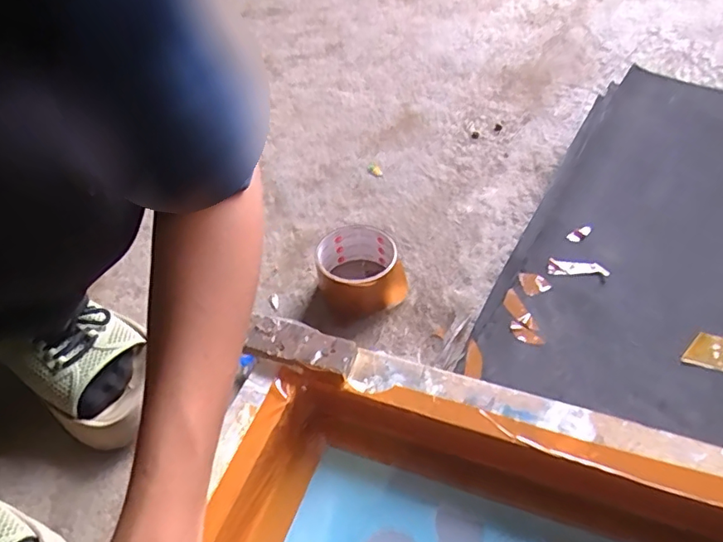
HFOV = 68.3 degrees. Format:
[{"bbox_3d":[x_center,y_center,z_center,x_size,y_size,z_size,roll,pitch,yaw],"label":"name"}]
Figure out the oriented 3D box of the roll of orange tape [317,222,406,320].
[{"bbox_3d":[-0.001,-0.001,0.540,0.083,0.045,0.089,-3,44,3],"label":"roll of orange tape"}]

